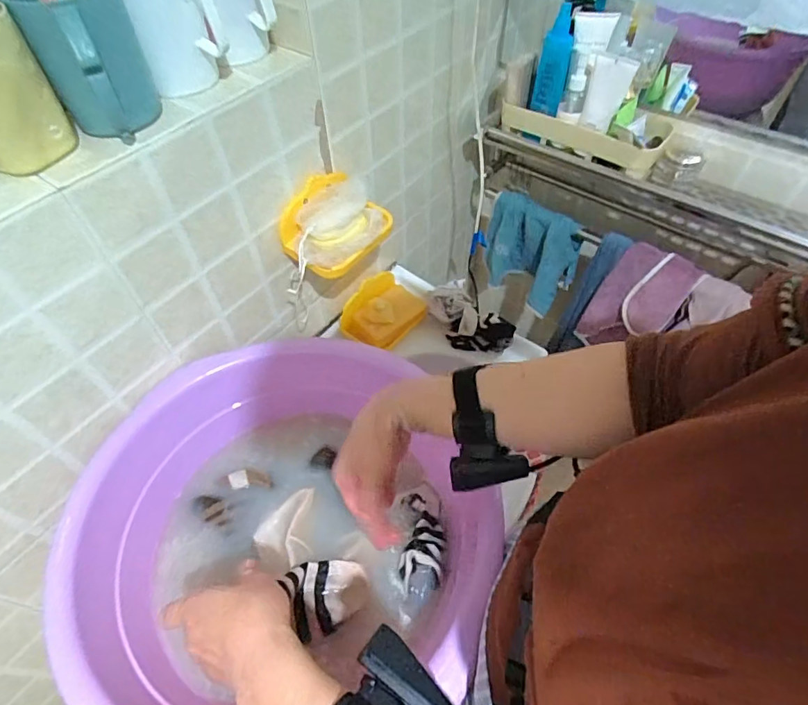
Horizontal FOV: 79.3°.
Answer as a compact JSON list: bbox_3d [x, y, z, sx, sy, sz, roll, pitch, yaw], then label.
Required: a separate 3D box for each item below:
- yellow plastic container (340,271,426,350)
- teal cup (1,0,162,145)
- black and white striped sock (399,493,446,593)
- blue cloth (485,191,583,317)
[{"bbox_3d":[-0.034,-0.073,0.802,0.132,0.073,0.093,-39,61,-24],"label":"yellow plastic container"},{"bbox_3d":[-0.262,-0.250,0.414,0.082,0.108,0.108,-29,57,-19],"label":"teal cup"},{"bbox_3d":[0.021,0.209,0.556,0.049,0.027,0.104,1,53,2],"label":"black and white striped sock"},{"bbox_3d":[0.237,-0.184,0.940,0.178,0.193,0.068,26,58,20],"label":"blue cloth"}]

